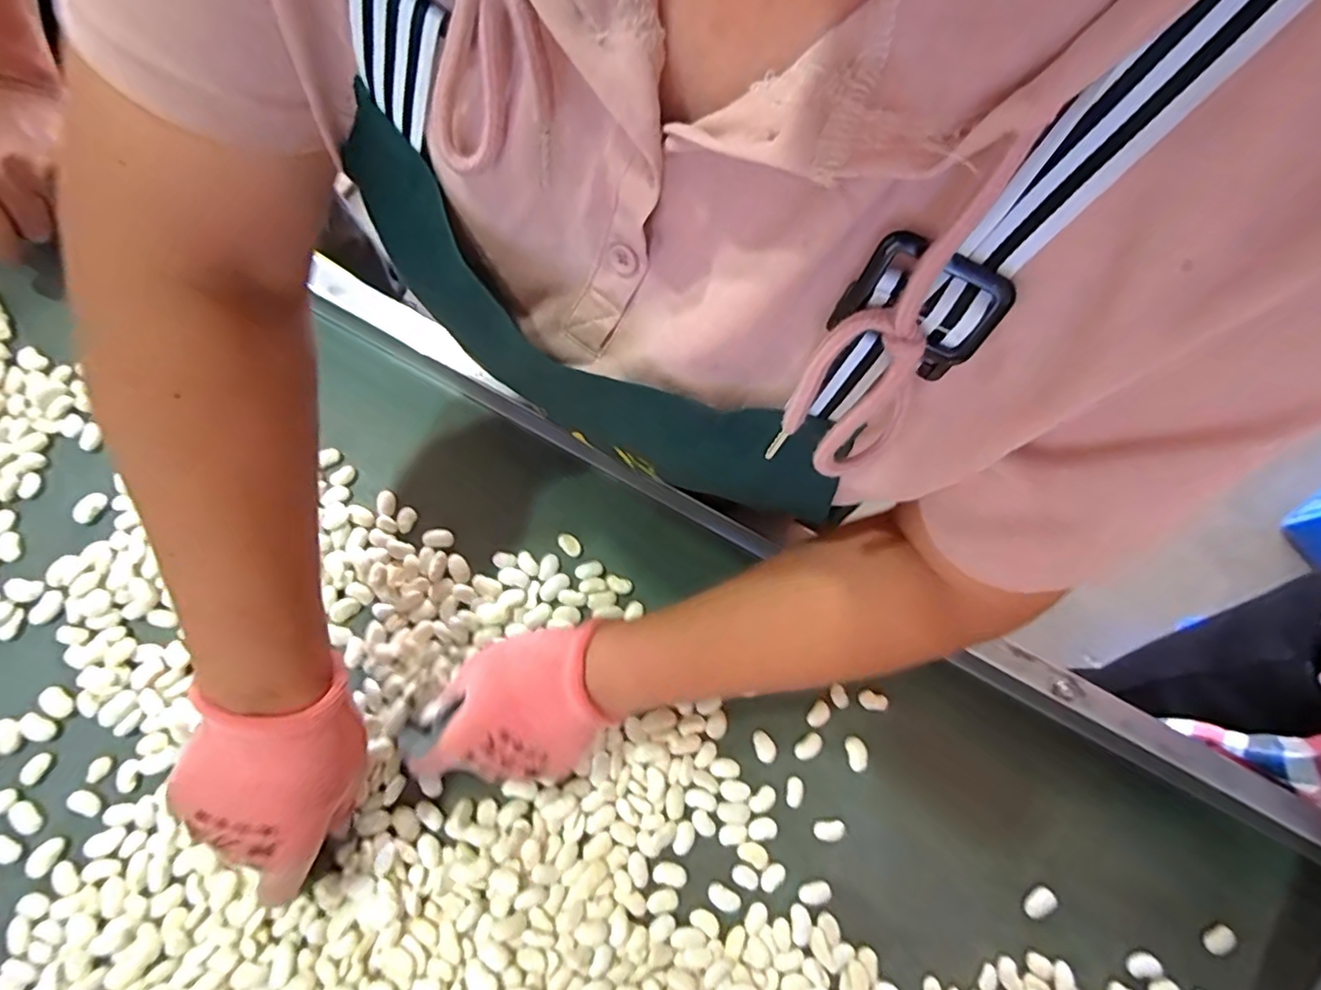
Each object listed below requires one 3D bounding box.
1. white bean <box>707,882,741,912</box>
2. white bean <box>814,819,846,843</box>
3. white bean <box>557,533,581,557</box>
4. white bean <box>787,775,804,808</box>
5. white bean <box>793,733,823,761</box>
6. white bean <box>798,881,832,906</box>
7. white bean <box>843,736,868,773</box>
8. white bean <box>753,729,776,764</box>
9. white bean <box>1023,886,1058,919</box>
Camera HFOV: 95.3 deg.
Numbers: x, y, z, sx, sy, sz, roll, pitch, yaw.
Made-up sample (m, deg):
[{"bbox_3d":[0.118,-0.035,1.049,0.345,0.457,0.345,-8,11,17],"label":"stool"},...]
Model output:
[{"bbox_3d":[0.042,0.270,0.403,0.023,0.004,0.013,32,79,9],"label":"white bean"},{"bbox_3d":[0.118,0.234,0.419,0.022,0.004,0.013,-7,76,0],"label":"white bean"},{"bbox_3d":[-0.068,0.037,0.453,0.020,0.005,0.013,43,80,11],"label":"white bean"},{"bbox_3d":[0.095,0.209,0.422,0.011,0.004,0.020,7,76,3],"label":"white bean"},{"bbox_3d":[0.106,0.180,0.431,0.021,0.004,0.013,-33,77,-7],"label":"white bean"},{"bbox_3d":[0.105,0.270,0.407,0.022,0.004,0.013,-6,76,0],"label":"white bean"},{"bbox_3d":[0.142,0.187,0.433,0.015,0.004,0.024,-9,76,-1],"label":"white bean"},{"bbox_3d":[0.074,0.179,0.430,0.014,0.004,0.022,-16,76,-3],"label":"white bean"},{"bbox_3d":[0.266,0.287,0.422,0.023,0.004,0.014,-36,78,-7],"label":"white bean"}]

